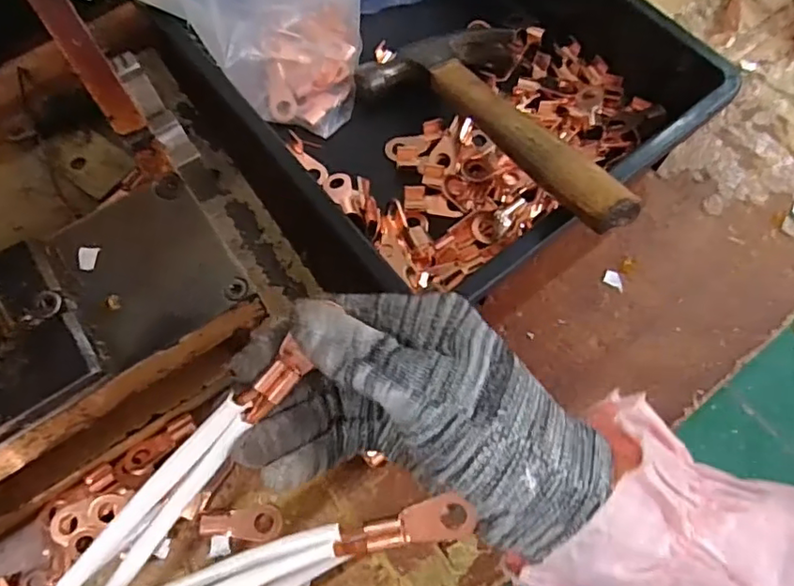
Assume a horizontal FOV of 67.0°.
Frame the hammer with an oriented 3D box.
[{"bbox_3d":[0.066,-0.103,0.360,0.116,0.022,0.208,-24,48,-9],"label":"hammer"}]

